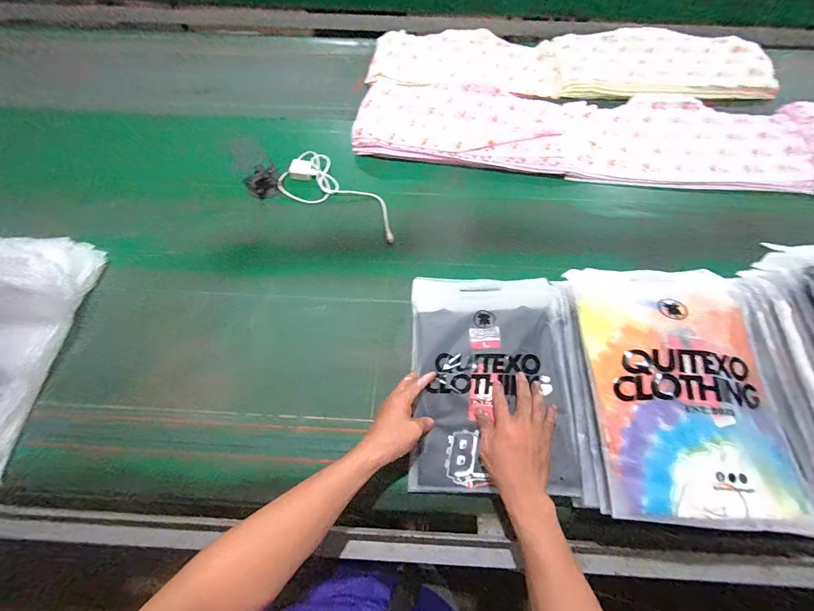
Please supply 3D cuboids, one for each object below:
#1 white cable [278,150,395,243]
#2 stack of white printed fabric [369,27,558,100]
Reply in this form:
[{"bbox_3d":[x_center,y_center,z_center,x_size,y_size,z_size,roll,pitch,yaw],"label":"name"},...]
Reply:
[{"bbox_3d":[-0.139,-0.242,0.758,0.305,0.040,0.140,28,69,12],"label":"white cable"},{"bbox_3d":[0.153,-0.681,0.957,0.492,0.042,0.286,6,66,3],"label":"stack of white printed fabric"}]

